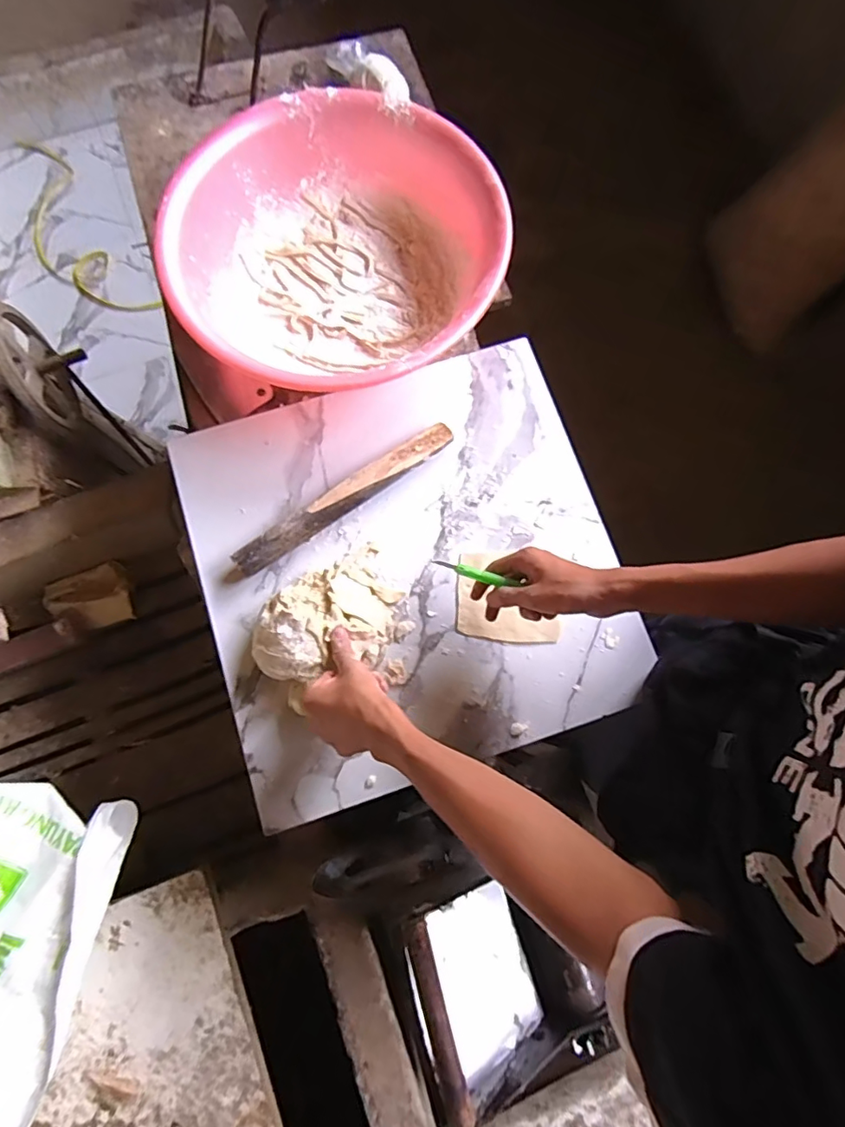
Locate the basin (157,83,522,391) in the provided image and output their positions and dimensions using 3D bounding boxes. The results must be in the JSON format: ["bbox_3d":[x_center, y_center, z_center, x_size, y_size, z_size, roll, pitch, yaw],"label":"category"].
[{"bbox_3d":[-0.101,-0.385,0.680,0.397,0.124,0.381,0,80,0],"label":"basin"}]

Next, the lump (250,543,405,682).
[{"bbox_3d":[-0.104,0.065,0.600,0.171,0.065,0.117,-39,82,-7],"label":"lump"}]

